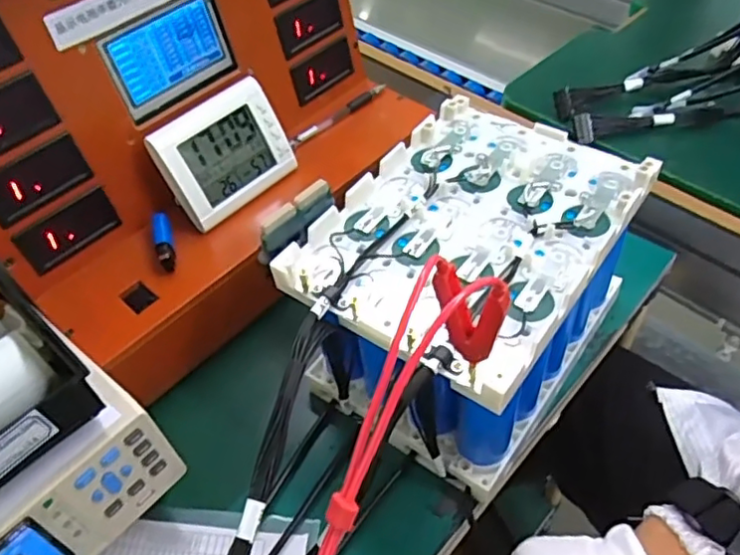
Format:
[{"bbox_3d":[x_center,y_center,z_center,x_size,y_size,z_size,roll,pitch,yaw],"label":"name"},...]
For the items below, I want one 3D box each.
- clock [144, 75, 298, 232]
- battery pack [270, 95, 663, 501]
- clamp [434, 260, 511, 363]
[{"bbox_3d":[-0.125,-0.108,0.540,0.111,0.091,0.022,-40,32,-26],"label":"clock"},{"bbox_3d":[0.070,0.011,0.479,0.180,0.146,0.259,29,58,26],"label":"battery pack"},{"bbox_3d":[0.050,0.017,0.307,0.035,0.066,0.013,0,50,5],"label":"clamp"}]

